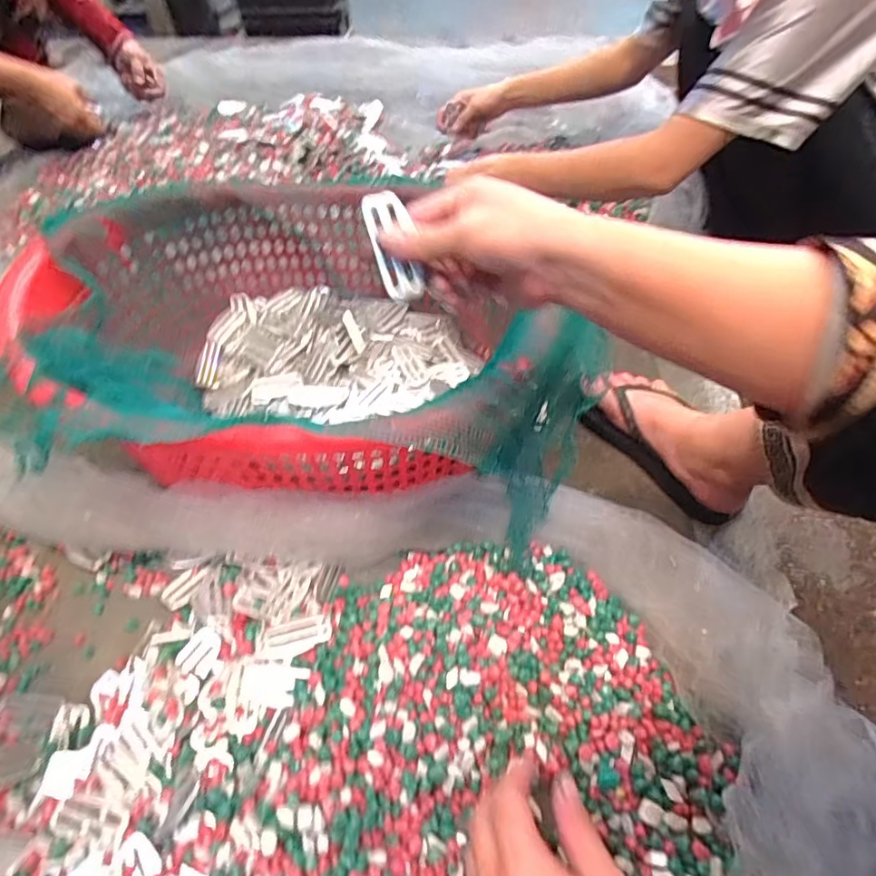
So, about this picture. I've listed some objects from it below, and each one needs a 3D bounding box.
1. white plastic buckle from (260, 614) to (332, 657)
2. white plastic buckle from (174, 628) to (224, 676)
[{"bbox_3d":[-0.126,0.177,0.497,0.061,0.010,0.027,-16,55,-11],"label":"white plastic buckle"},{"bbox_3d":[-0.210,0.190,0.493,0.030,0.007,0.039,18,55,13],"label":"white plastic buckle"}]

